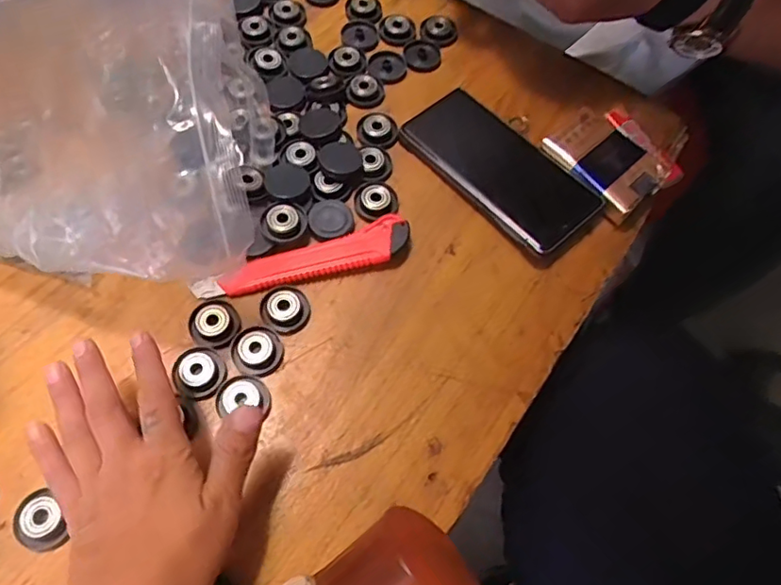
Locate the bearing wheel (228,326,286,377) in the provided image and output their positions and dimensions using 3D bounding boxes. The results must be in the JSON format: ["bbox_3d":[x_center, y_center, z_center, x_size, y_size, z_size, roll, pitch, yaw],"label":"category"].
[{"bbox_3d":[-0.088,0.038,0.380,0.033,0.010,0.031,1,64,-3],"label":"bearing wheel"}]

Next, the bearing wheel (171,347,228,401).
[{"bbox_3d":[-0.122,0.052,0.369,0.032,0.010,0.030,1,64,-3],"label":"bearing wheel"}]

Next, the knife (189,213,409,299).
[{"bbox_3d":[-0.059,-0.019,0.406,0.152,0.016,0.033,-19,66,-12],"label":"knife"}]

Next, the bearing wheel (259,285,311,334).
[{"bbox_3d":[-0.072,0.011,0.394,0.032,0.011,0.032,1,64,-3],"label":"bearing wheel"}]

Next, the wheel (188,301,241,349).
[{"bbox_3d":[-0.118,0.022,0.385,0.031,0.011,0.034,1,64,-3],"label":"wheel"}]

